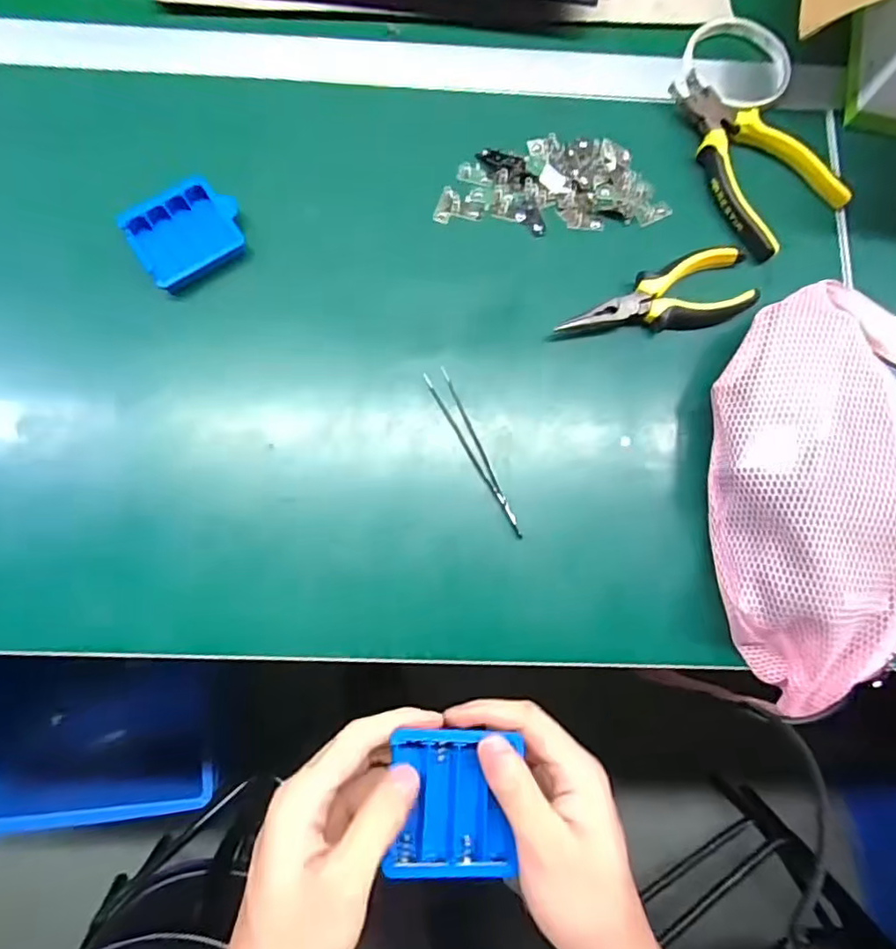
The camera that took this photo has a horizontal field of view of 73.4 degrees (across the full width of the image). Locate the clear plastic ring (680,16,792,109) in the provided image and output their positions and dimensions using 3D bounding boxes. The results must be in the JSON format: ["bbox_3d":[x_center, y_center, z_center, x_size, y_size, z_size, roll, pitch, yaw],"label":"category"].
[{"bbox_3d":[0.241,-0.340,0.493,0.098,0.018,0.084,-42,85,-7],"label":"clear plastic ring"}]

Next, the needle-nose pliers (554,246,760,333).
[{"bbox_3d":[0.161,-0.126,0.451,0.153,0.019,0.055,-22,83,-5],"label":"needle-nose pliers"}]

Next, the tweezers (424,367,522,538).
[{"bbox_3d":[0.019,-0.016,0.430,0.016,0.004,0.134,-25,83,-6],"label":"tweezers"}]

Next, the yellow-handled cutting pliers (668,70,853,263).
[{"bbox_3d":[0.241,-0.253,0.472,0.091,0.016,0.155,-28,83,-6],"label":"yellow-handled cutting pliers"}]

